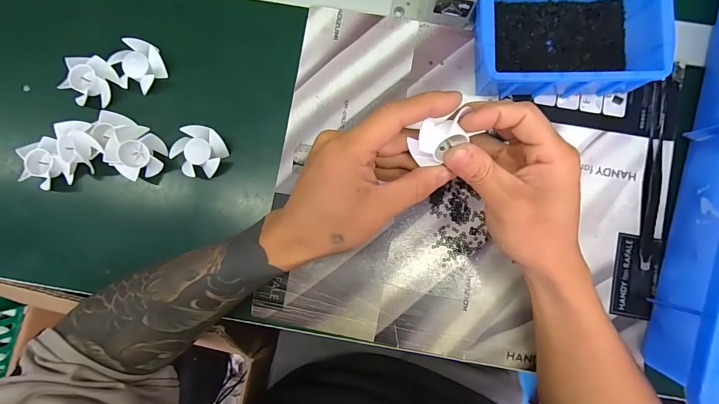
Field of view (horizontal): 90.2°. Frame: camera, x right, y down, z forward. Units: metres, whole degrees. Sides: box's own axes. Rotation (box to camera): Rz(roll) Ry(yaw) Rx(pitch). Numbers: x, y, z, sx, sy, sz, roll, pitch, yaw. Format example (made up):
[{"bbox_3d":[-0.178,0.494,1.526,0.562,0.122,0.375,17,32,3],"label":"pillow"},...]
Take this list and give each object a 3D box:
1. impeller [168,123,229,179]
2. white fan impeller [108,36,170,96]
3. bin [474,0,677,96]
[{"bbox_3d":[-0.144,-0.045,0.324,0.043,0.017,0.045,0,87,2],"label":"impeller"},{"bbox_3d":[-0.205,-0.126,0.333,0.046,0.021,0.042,0,87,2],"label":"white fan impeller"},{"bbox_3d":[0.168,-0.143,0.303,0.147,0.053,0.097,-1,87,2],"label":"bin"}]

